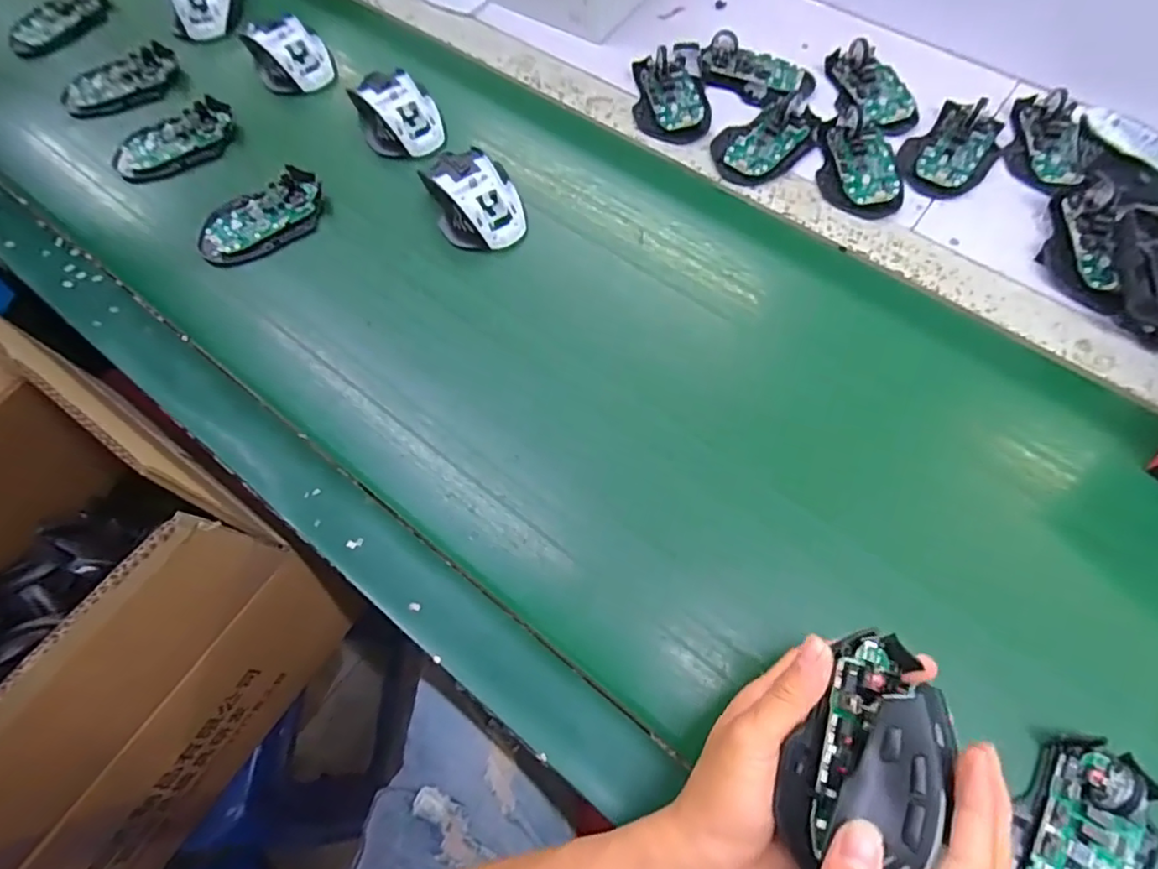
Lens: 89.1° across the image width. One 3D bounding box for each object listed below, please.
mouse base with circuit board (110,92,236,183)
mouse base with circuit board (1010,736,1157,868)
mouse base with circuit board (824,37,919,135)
[{"bbox_3d":[-0.391,-0.284,0.567,0.114,0.020,0.058,-28,68,-11],"label":"mouse base with circuit board"},{"bbox_3d":[0.272,0.224,0.309,0.062,0.030,0.115,33,70,15],"label":"mouse base with circuit board"},{"bbox_3d":[0.286,-0.340,0.572,0.064,0.026,0.102,-10,65,-3],"label":"mouse base with circuit board"}]

